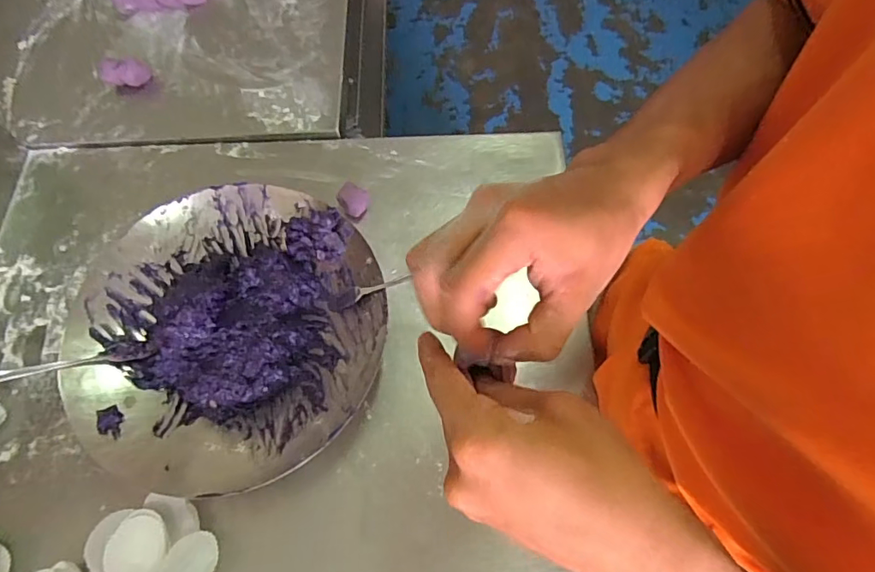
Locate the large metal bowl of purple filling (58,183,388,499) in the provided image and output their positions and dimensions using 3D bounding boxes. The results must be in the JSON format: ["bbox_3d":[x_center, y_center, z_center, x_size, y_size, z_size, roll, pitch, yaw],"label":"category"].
[{"bbox_3d":[-0.206,0.044,0.515,0.298,0.072,0.297,-1,67,1],"label":"large metal bowl of purple filling"}]

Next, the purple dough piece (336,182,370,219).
[{"bbox_3d":[-0.100,-0.101,0.605,0.035,0.020,0.040,19,69,9],"label":"purple dough piece"}]

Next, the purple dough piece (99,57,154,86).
[{"bbox_3d":[-0.413,-0.282,0.674,0.058,0.025,0.031,-6,67,-1],"label":"purple dough piece"}]

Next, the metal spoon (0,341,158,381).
[{"bbox_3d":[-0.345,0.071,0.487,0.129,0.011,0.020,-9,65,-29],"label":"metal spoon"}]

